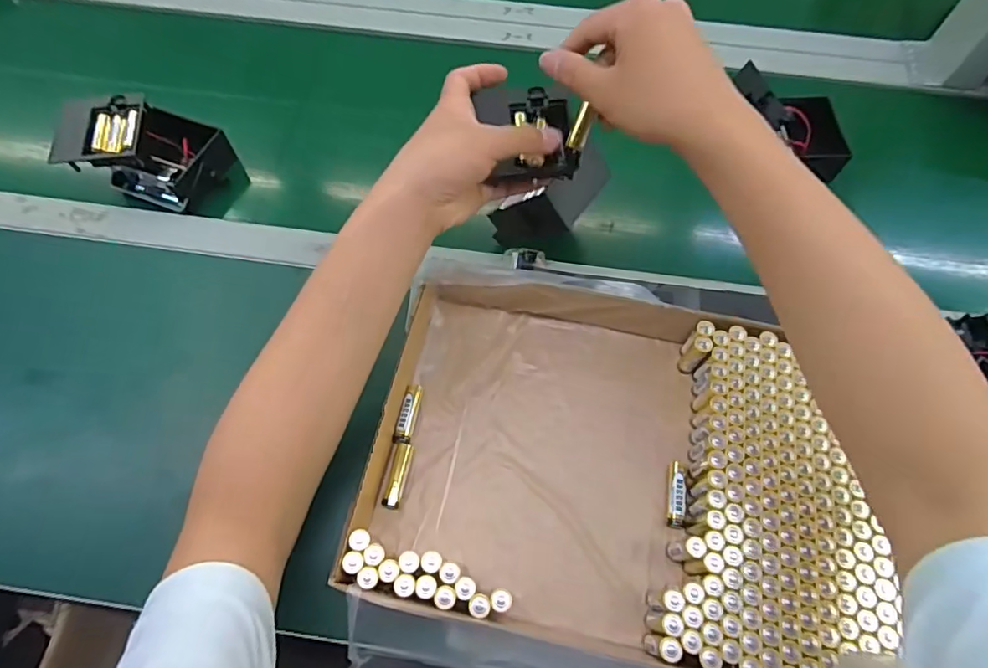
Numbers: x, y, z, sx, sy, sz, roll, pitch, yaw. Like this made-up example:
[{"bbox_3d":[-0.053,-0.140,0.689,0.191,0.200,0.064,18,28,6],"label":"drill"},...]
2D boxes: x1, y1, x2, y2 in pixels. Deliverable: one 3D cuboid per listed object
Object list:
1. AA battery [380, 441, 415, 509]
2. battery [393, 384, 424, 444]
[{"bbox_3d":[-0.076,0.109,0.417,0.016,0.013,0.049,11,65,4],"label":"AA battery"},{"bbox_3d":[-0.070,0.065,0.438,0.014,0.010,0.050,10,65,3],"label":"battery"}]

